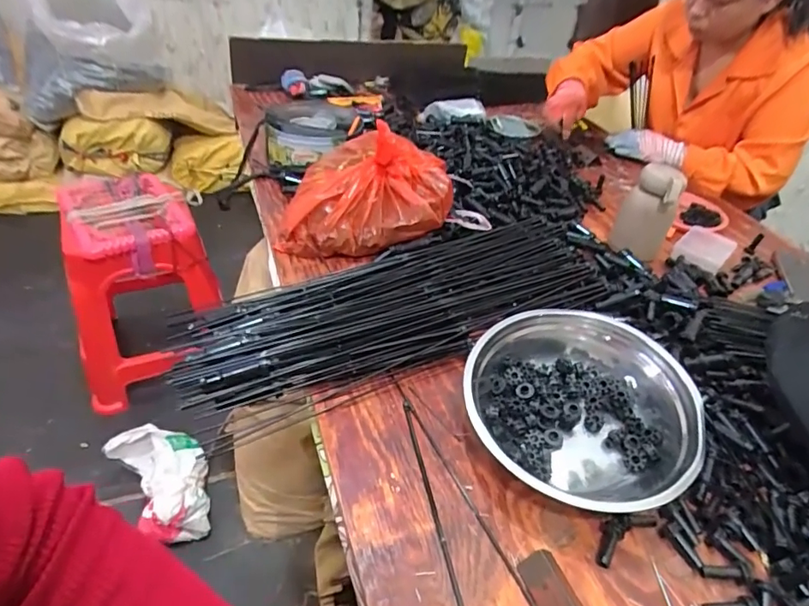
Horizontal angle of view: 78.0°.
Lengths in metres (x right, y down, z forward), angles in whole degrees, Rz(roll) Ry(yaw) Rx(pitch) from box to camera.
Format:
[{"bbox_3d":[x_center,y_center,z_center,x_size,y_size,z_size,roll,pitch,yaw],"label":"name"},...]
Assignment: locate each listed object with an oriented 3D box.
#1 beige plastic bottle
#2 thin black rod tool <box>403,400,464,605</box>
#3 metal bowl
[{"bbox_3d":[0.381,-0.140,0.787,0.078,0.137,0.059,28,45,25],"label":"beige plastic bottle"},{"bbox_3d":[0.025,0.177,0.455,0.008,0.004,0.221,-4,40,-12],"label":"thin black rod tool"},{"bbox_3d":[0.171,0.104,0.499,0.213,0.084,0.206,3,39,-3],"label":"metal bowl"}]

